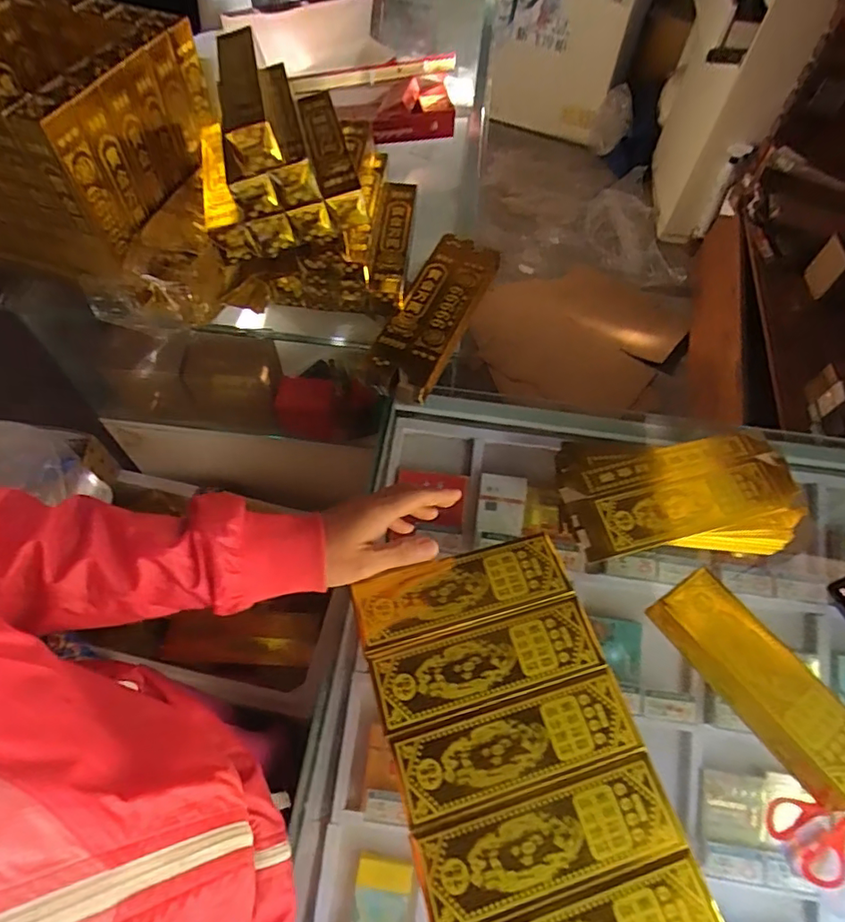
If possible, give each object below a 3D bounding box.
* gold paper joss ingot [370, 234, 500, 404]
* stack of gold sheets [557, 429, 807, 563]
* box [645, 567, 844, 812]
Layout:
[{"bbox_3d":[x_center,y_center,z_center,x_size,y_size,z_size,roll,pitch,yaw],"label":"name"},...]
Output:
[{"bbox_3d":[0.017,-0.194,0.708,0.089,0.038,0.280,21,61,11],"label":"gold paper joss ingot"},{"bbox_3d":[0.269,0.035,0.567,0.238,0.031,0.127,-3,59,-4],"label":"stack of gold sheets"},{"bbox_3d":[0.298,0.189,0.470,0.069,0.037,0.196,-30,64,-18],"label":"box"}]

